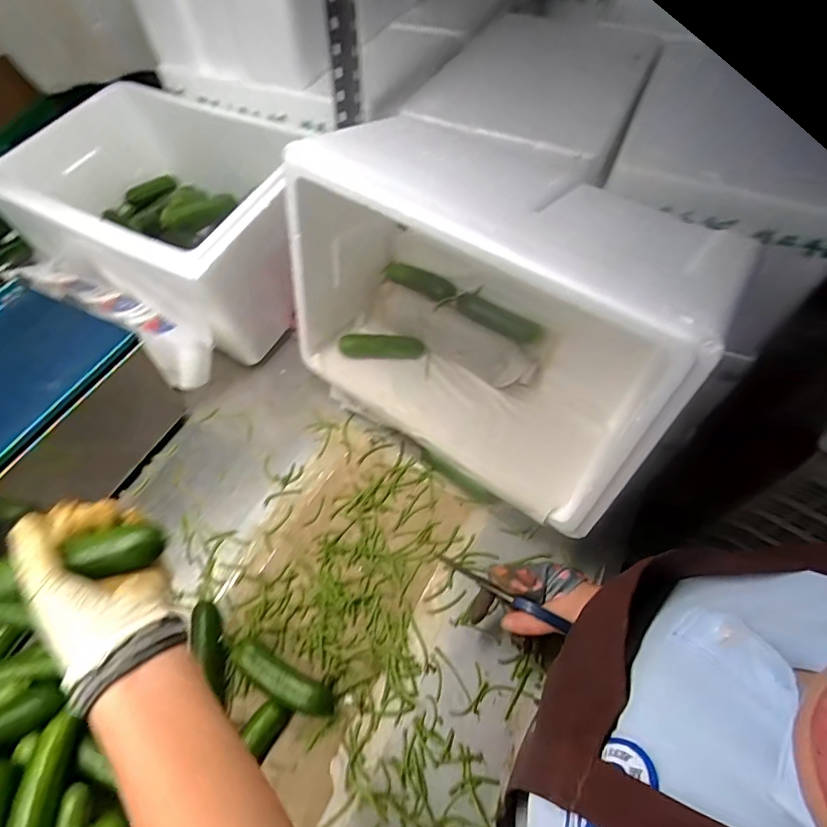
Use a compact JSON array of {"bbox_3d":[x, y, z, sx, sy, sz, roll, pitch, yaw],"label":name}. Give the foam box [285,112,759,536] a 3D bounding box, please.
[{"bbox_3d":[0.084,-0.134,0.556,0.451,0.278,0.267,31,61,19],"label":"foam box"}]

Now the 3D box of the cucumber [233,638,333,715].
[{"bbox_3d":[-0.132,0.269,0.474,0.110,0.030,0.032,24,59,15],"label":"cucumber"}]

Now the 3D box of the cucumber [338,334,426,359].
[{"bbox_3d":[-0.044,-0.099,0.670,0.118,0.023,0.032,0,56,0],"label":"cucumber"}]

